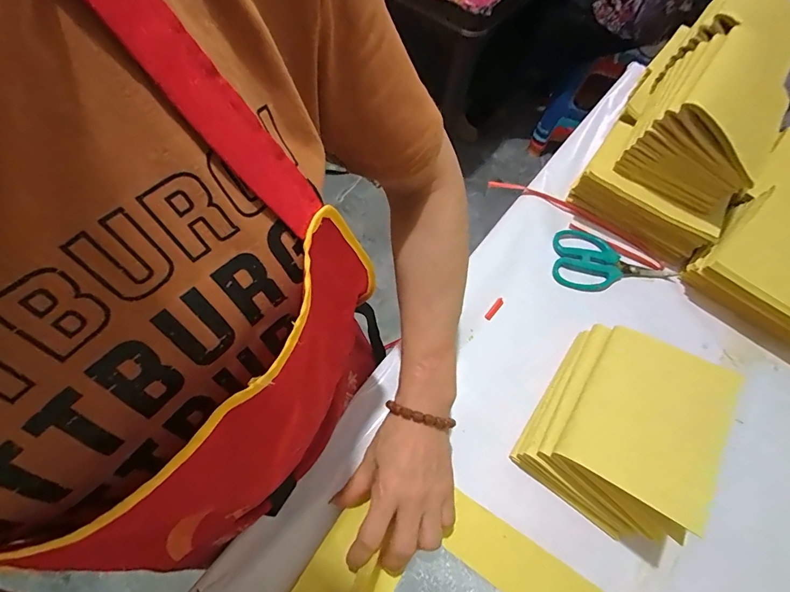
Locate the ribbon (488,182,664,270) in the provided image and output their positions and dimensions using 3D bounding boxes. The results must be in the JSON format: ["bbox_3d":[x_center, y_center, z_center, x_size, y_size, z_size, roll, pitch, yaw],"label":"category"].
[{"bbox_3d":[0.238,-0.100,0.539,0.239,0.021,0.042,30,64,12],"label":"ribbon"}]

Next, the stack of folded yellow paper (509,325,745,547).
[{"bbox_3d":[0.209,0.115,0.371,0.126,0.096,0.160,34,65,14],"label":"stack of folded yellow paper"}]

